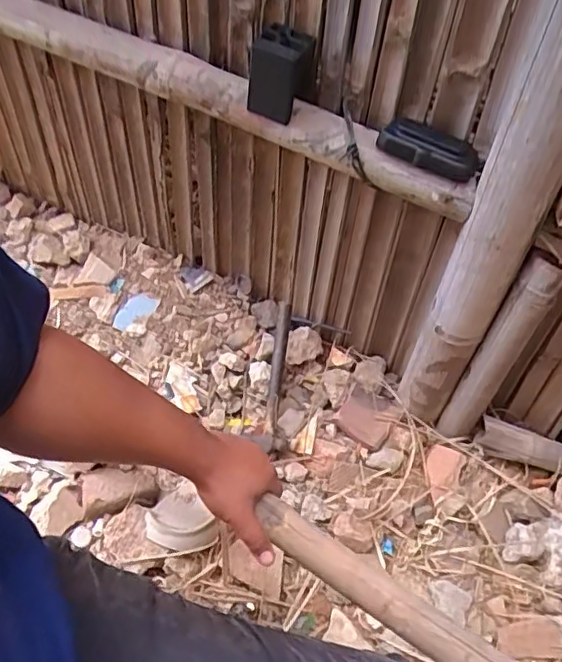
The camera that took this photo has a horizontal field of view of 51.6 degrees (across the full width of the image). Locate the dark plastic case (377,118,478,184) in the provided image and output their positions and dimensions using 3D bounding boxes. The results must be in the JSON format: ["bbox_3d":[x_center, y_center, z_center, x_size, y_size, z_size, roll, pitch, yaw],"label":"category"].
[{"bbox_3d":[0.163,-0.202,0.644,0.110,0.037,0.034,20,56,12],"label":"dark plastic case"}]

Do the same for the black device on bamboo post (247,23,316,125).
[{"bbox_3d":[-0.003,-0.290,0.656,0.058,0.076,0.059,24,54,11],"label":"black device on bamboo post"}]

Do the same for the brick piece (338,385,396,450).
[{"bbox_3d":[0.132,0.131,0.895,0.077,0.016,0.085,22,56,13],"label":"brick piece"}]

